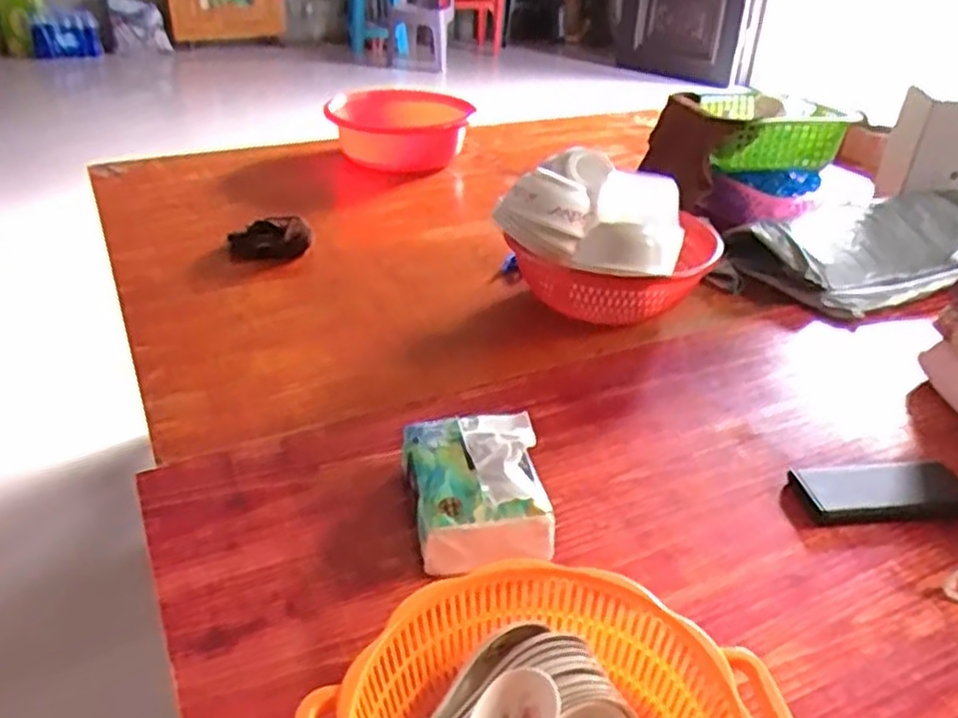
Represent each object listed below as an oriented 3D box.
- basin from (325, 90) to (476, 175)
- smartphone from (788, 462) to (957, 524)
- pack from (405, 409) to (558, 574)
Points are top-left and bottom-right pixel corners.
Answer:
[{"bbox_3d":[-0.154,-0.445,1.505,0.273,0.101,0.231,0,32,-3],"label":"basin"},{"bbox_3d":[0.360,0.120,0.686,0.154,0.011,0.071,-1,31,-4],"label":"smartphone"},{"bbox_3d":[-0.003,0.109,0.635,0.107,0.068,0.140,-5,32,-11],"label":"pack"}]

